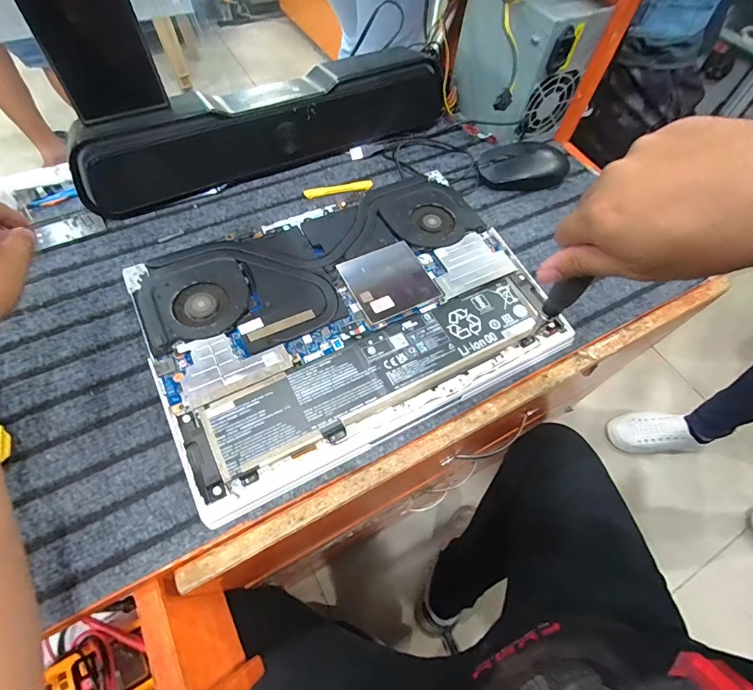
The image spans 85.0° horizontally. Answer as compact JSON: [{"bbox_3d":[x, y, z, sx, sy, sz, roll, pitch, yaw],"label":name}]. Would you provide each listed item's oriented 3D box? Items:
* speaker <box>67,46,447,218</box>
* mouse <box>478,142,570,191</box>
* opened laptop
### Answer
[{"bbox_3d":[-0.107,-0.251,0.466,0.433,0.068,0.080,-28,66,-18],"label":"speaker"},{"bbox_3d":[0.179,-0.219,0.495,0.109,0.032,0.060,-5,61,-7],"label":"mouse"},{"bbox_3d":[-0.026,-0.036,0.387,0.344,0.020,0.244,-24,64,-16],"label":"opened laptop"}]

